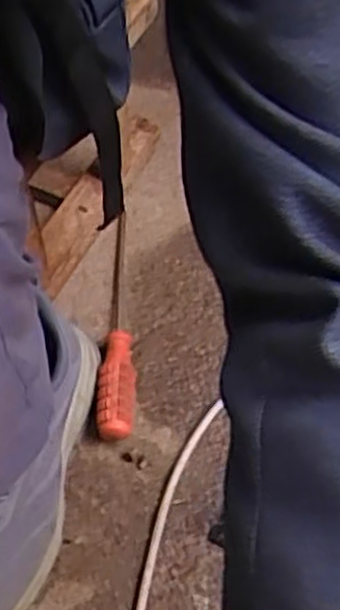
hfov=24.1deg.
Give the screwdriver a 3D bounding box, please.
[{"bbox_3d":[-0.044,0.012,0.692,0.030,0.028,0.229,-1,54,1],"label":"screwdriver"}]

